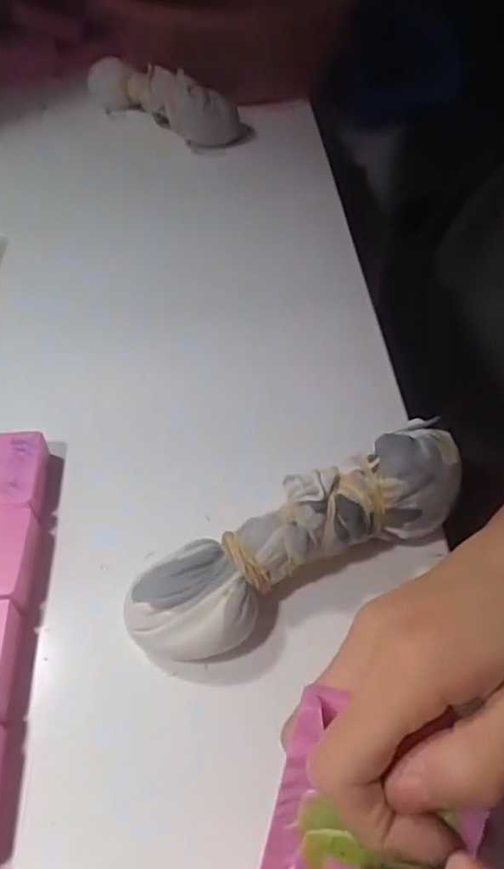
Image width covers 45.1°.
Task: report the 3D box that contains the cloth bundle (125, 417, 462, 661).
[{"bbox_3d":[0.022,0.046,0.260,0.153,0.045,0.042,-24,53,-16],"label":"cloth bundle"}]

